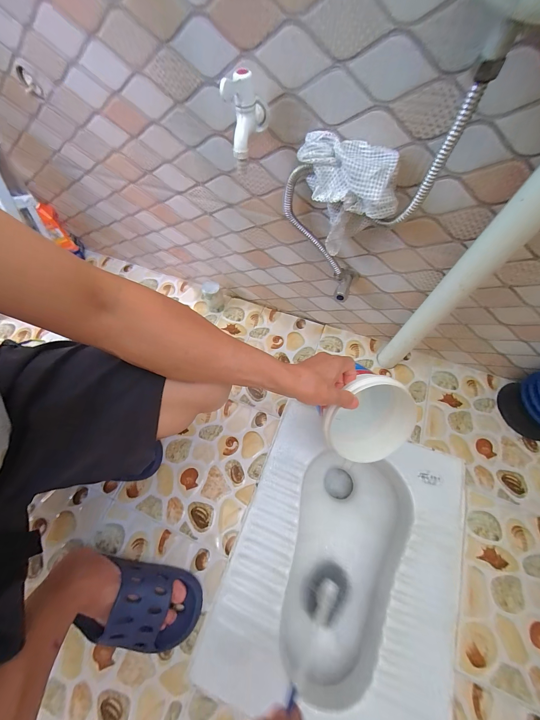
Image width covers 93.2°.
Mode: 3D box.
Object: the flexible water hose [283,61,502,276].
[{"bbox_3d":[0.120,-0.253,0.389,0.215,0.291,0.042,23,67,12],"label":"flexible water hose"}]

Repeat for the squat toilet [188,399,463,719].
[{"bbox_3d":[0.148,0.423,0.575,0.411,0.180,0.508,18,66,10],"label":"squat toilet"}]

